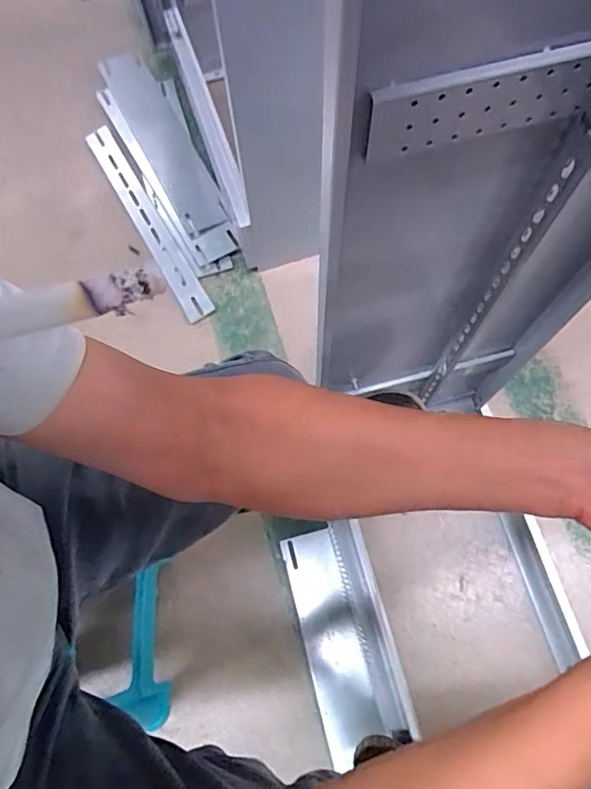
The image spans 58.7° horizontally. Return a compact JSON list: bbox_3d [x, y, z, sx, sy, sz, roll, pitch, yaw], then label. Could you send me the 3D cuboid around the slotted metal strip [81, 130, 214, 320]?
[{"bbox_3d":[-0.391,-0.460,1.365,0.070,0.042,0.649,-29,72,-8],"label":"slotted metal strip"}]

